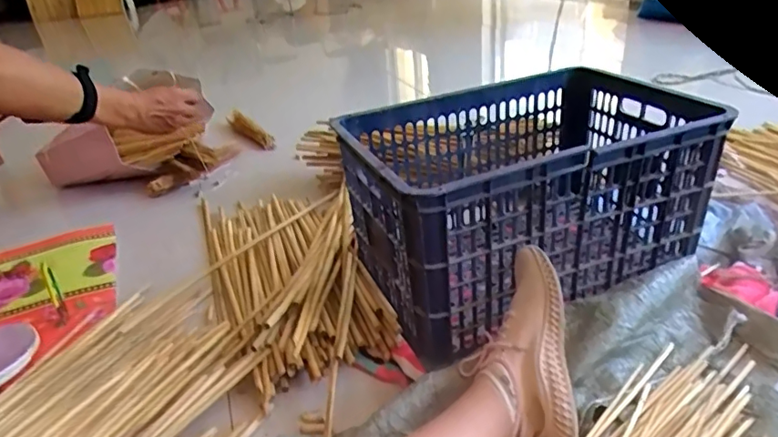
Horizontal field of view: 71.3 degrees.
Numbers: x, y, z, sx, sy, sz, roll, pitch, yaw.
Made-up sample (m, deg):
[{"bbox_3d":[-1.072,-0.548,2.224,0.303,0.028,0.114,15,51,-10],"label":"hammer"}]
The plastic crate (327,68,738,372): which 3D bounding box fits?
[{"bbox_3d":[0.209,-0.042,0.866,0.506,0.271,0.346,-16,30,-17],"label":"plastic crate"}]

